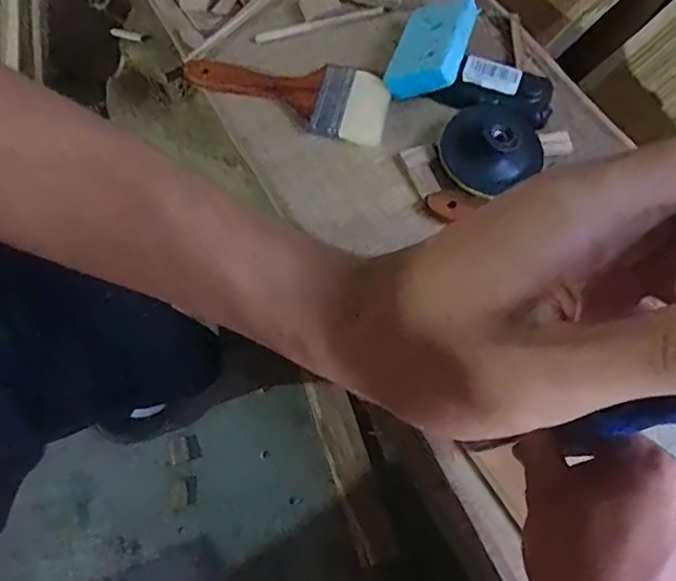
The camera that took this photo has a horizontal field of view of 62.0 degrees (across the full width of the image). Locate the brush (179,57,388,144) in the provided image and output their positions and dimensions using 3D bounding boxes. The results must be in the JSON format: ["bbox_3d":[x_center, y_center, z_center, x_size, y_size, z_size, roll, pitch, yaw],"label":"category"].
[{"bbox_3d":[-0.045,-0.184,0.505,0.189,0.017,0.069,20,61,5],"label":"brush"}]

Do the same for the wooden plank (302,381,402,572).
[{"bbox_3d":[0.016,0.213,0.682,0.048,0.015,0.215,-15,64,-14],"label":"wooden plank"}]

